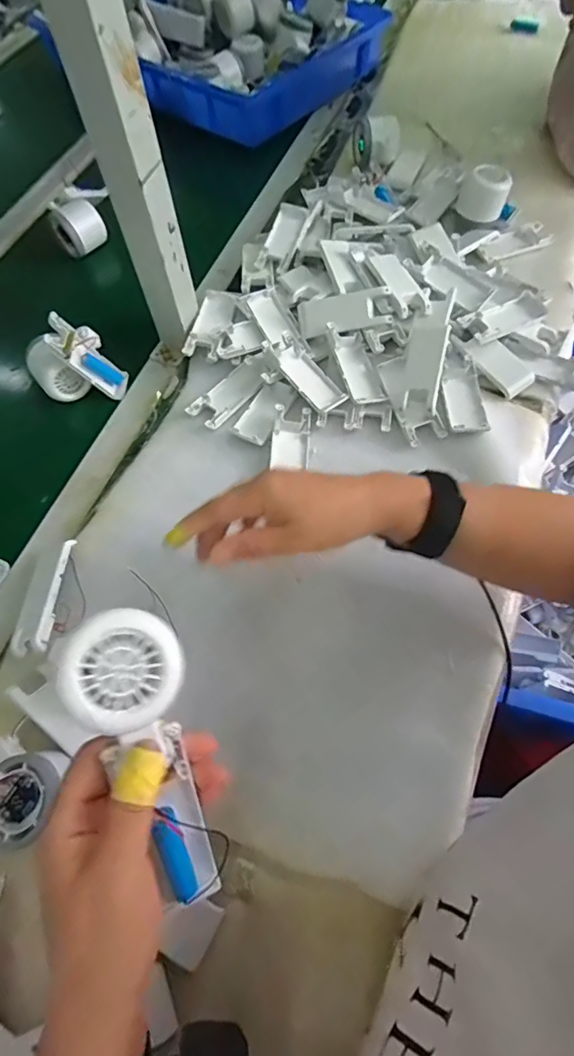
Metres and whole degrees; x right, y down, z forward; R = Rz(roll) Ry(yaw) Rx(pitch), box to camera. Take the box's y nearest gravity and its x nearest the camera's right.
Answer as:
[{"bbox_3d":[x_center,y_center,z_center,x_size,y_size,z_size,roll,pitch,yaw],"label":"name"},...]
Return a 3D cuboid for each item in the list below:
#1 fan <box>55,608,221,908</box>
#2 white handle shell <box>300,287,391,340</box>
[{"bbox_3d":[-0.073,0.120,0.251,0.051,0.033,0.161,-7,106,-9],"label":"fan"},{"bbox_3d":[0.064,-0.239,0.546,0.098,0.012,0.041,-3,98,13],"label":"white handle shell"}]

